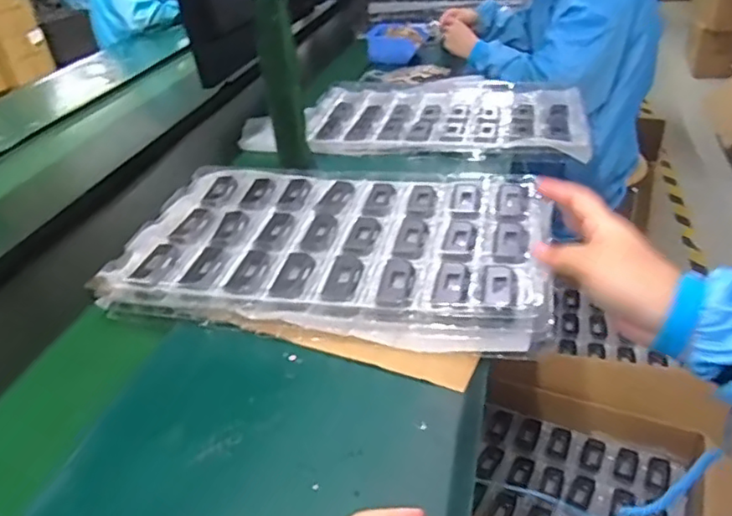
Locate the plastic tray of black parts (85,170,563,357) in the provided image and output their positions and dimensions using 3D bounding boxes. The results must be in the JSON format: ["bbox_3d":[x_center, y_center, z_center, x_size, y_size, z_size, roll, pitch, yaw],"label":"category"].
[{"bbox_3d":[-0.036,-0.022,0.757,0.504,0.040,0.302,4,35,13],"label":"plastic tray of black parts"}]

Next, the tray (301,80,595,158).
[{"bbox_3d":[0.149,-0.285,1.157,0.505,0.024,0.349,4,35,13],"label":"tray"}]

